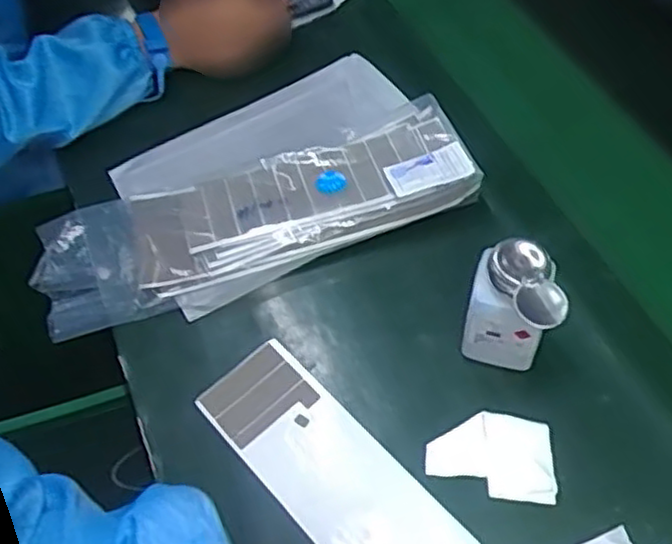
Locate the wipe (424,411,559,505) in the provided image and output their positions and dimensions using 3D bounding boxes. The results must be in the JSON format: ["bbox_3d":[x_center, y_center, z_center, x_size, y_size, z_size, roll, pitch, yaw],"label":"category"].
[{"bbox_3d":[0.110,0.129,0.508,0.088,0.012,0.057,6,52,9],"label":"wipe"}]

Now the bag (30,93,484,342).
[{"bbox_3d":[-0.074,-0.055,0.629,0.375,0.026,0.124,-20,59,-2],"label":"bag"}]

